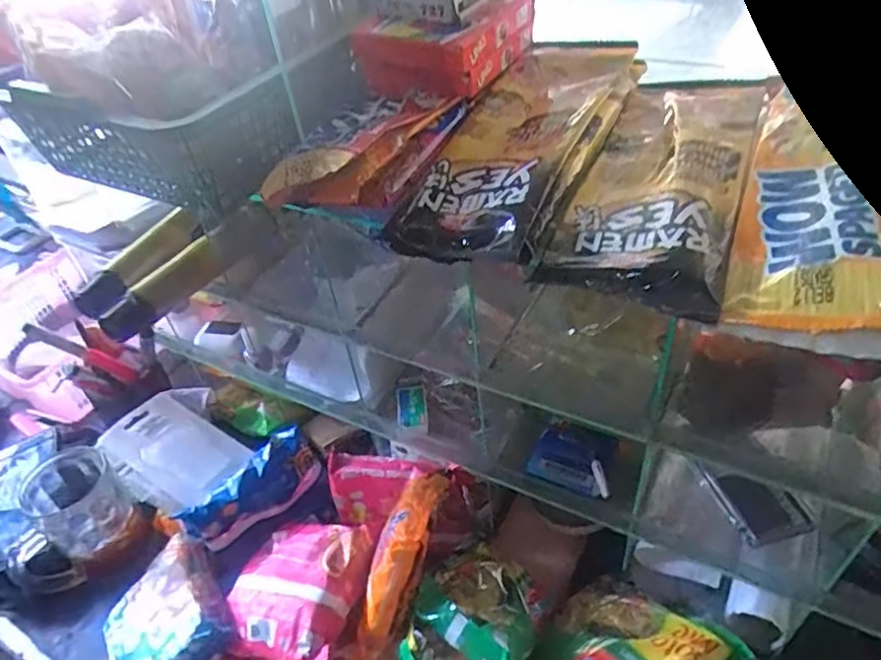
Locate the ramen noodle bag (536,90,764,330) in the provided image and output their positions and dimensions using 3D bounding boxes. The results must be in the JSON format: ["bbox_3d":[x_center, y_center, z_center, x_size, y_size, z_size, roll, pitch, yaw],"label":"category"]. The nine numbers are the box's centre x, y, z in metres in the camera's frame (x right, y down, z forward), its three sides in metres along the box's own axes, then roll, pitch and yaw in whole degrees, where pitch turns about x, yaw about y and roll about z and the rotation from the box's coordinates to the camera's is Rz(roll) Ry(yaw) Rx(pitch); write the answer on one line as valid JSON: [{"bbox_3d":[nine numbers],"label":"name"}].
[{"bbox_3d":[0.142,-0.101,0.387,0.095,0.018,0.246,14,48,21],"label":"ramen noodle bag"}]

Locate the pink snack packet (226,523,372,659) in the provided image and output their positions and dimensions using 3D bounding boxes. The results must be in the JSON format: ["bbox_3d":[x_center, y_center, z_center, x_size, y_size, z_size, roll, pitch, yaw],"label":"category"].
[{"bbox_3d":[-0.125,0.218,0.518,0.113,0.038,0.112,11,47,19],"label":"pink snack packet"}]

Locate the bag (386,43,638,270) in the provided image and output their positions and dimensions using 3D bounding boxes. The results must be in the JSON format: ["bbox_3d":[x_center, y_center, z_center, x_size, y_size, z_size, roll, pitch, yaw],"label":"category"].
[{"bbox_3d":[0.055,-0.139,0.428,0.097,0.028,0.264,15,48,22],"label":"bag"}]

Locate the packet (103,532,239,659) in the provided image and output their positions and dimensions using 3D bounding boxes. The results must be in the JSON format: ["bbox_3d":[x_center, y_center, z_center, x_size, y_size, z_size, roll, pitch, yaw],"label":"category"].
[{"bbox_3d":[-0.246,0.260,0.538,0.111,0.033,0.122,-40,49,-7],"label":"packet"}]

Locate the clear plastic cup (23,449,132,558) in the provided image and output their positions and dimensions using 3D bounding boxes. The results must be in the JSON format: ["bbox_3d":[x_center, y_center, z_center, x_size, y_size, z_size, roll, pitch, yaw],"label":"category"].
[{"bbox_3d":[-0.358,0.171,0.603,0.081,0.082,0.075,27,54,31],"label":"clear plastic cup"}]

